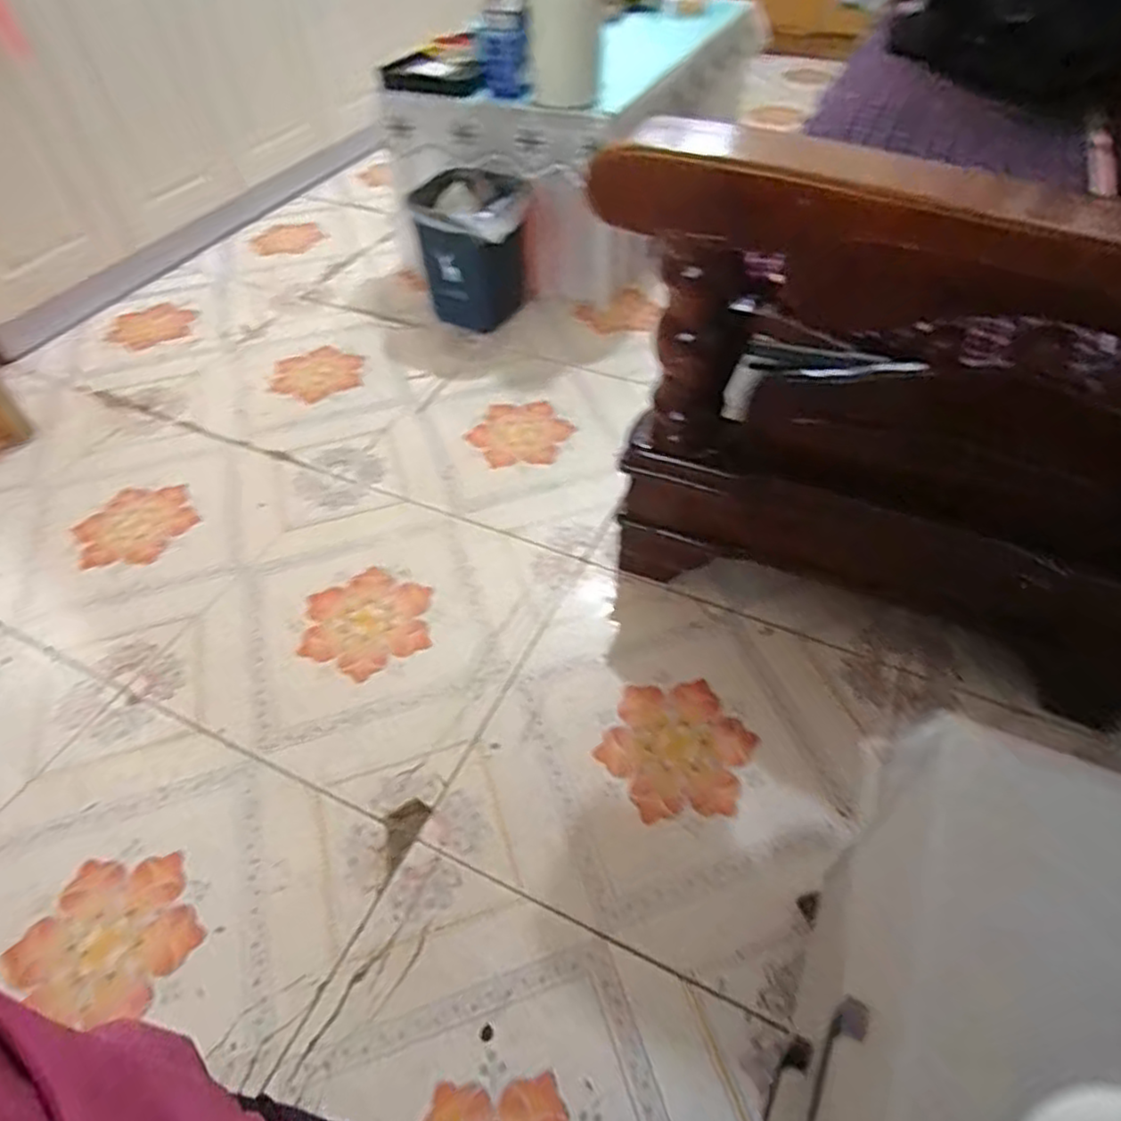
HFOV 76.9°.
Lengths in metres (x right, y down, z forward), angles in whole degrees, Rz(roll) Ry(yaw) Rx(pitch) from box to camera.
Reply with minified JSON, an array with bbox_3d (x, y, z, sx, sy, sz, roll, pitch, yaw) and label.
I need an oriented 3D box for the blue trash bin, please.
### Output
[{"bbox_3d":[-0.190,-0.674,1.564,0.235,0.272,0.220,-2,51,0],"label":"blue trash bin"}]

